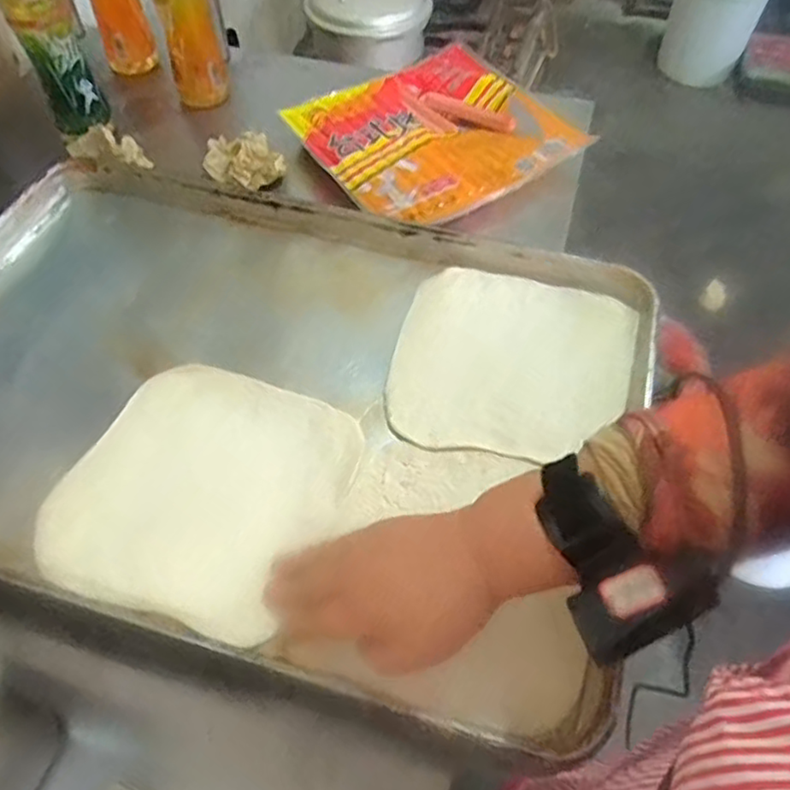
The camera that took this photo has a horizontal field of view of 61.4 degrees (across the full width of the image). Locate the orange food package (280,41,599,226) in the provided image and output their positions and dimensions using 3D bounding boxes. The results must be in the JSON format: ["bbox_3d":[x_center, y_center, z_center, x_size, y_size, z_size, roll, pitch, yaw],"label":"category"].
[{"bbox_3d":[0.040,-0.320,0.815,0.282,0.036,0.273,-25,59,-16],"label":"orange food package"}]

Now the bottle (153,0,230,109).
[{"bbox_3d":[-0.263,-0.479,0.831,0.066,0.230,0.071,-10,56,-6],"label":"bottle"}]

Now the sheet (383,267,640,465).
[{"bbox_3d":[0.099,-0.030,0.558,0.194,0.008,0.184,9,56,7],"label":"sheet"}]

